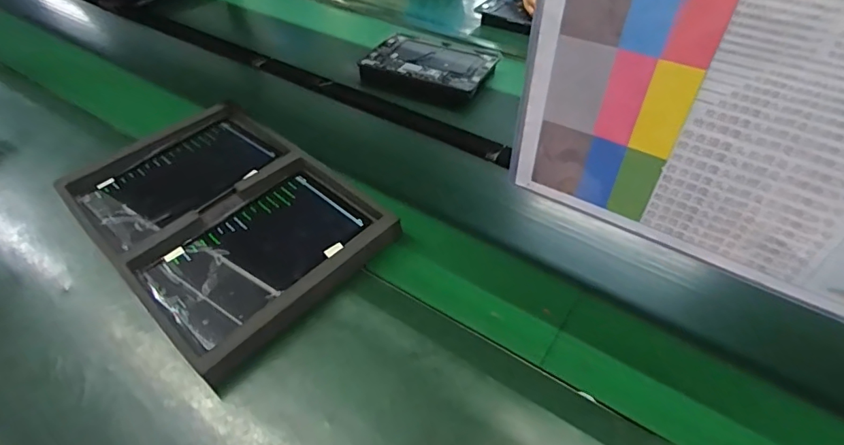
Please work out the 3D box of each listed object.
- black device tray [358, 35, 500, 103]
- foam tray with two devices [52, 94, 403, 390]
[{"bbox_3d":[0.015,-0.319,1.003,0.254,0.048,0.168,13,48,14],"label":"black device tray"},{"bbox_3d":[-0.276,-0.016,0.674,0.424,0.041,0.296,33,55,29],"label":"foam tray with two devices"}]

